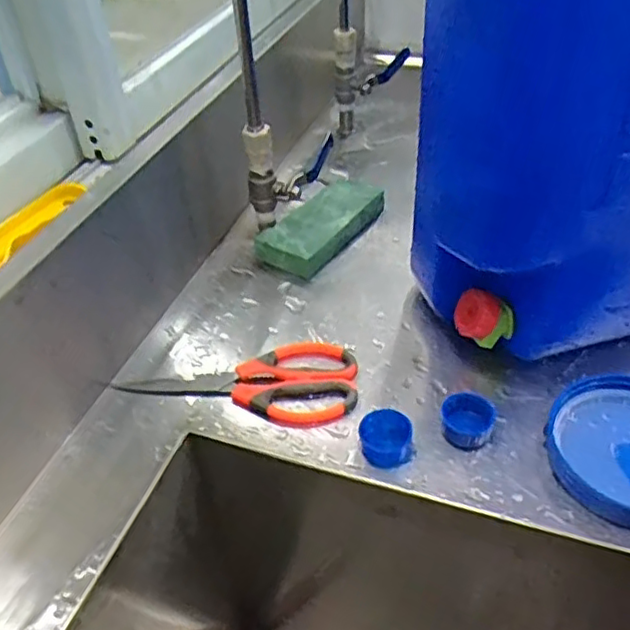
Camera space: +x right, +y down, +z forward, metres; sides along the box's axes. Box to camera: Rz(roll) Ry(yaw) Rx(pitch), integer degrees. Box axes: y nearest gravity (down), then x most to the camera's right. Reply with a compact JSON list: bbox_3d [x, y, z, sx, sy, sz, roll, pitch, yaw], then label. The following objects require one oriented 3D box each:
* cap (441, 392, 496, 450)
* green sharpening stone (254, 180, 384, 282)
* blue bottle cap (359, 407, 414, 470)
[{"bbox_3d":[0.116,0.081,0.490,0.039,0.021,0.040,-3,42,2],"label":"cap"},{"bbox_3d":[0.012,-0.099,0.690,0.076,0.029,0.154,23,49,28],"label":"green sharpening stone"},{"bbox_3d":[0.053,0.093,0.482,0.039,0.020,0.040,-3,42,2],"label":"blue bottle cap"}]

